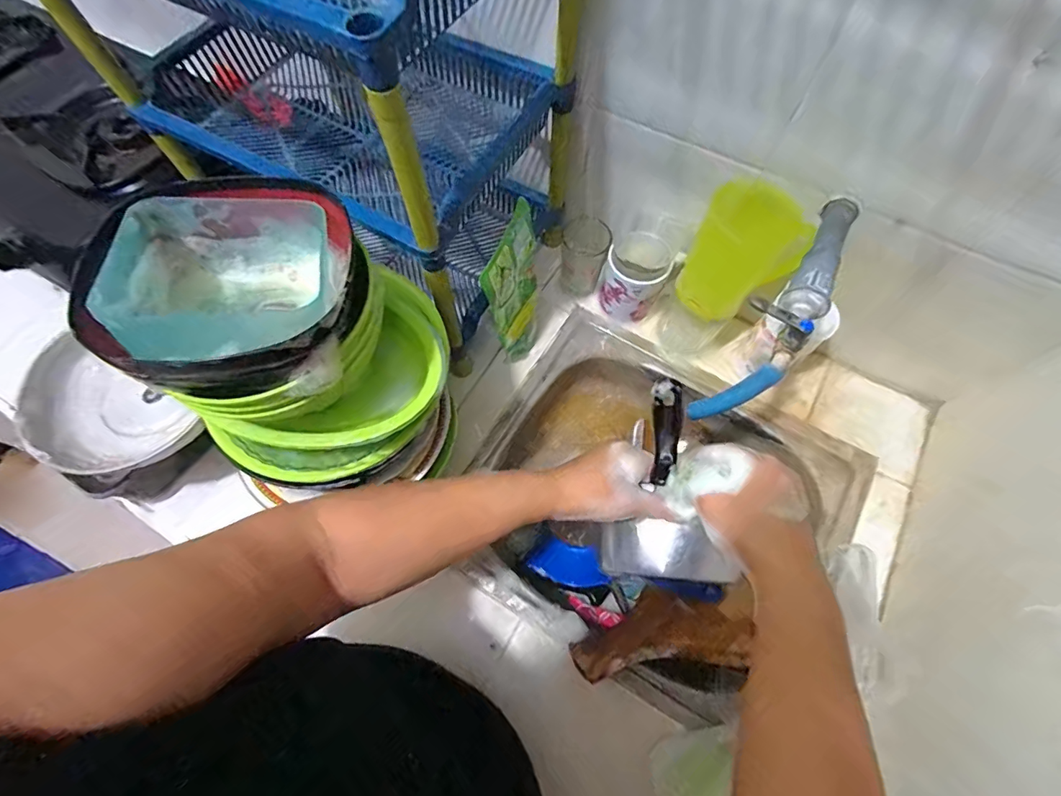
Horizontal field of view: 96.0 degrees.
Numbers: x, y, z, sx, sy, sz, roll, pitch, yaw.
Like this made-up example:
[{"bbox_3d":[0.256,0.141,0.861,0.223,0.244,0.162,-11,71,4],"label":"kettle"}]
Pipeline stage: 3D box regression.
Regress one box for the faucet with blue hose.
[{"bbox_3d":[0.242,-0.091,0.439,0.054,0.090,0.259,33,84,13],"label":"faucet with blue hose"}]

